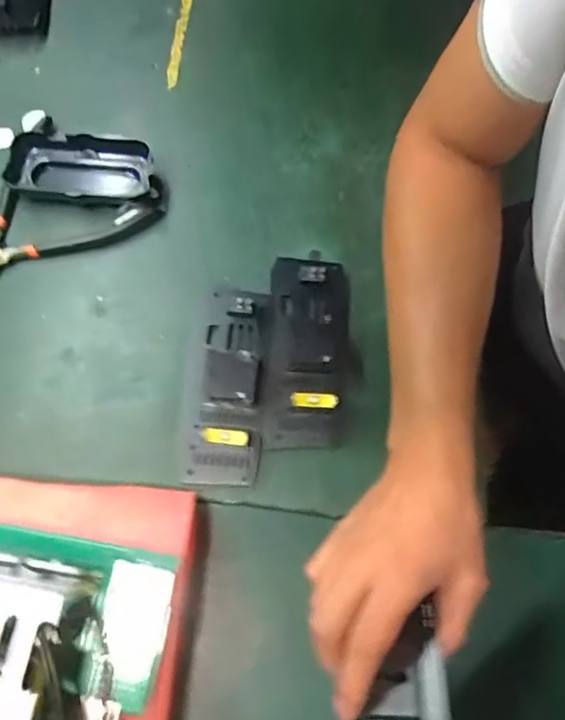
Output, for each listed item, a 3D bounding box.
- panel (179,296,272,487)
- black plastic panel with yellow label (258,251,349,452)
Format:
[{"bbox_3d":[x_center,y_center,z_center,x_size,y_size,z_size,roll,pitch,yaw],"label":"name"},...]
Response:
[{"bbox_3d":[-0.039,0.014,0.380,0.051,0.028,0.140,5,73,0],"label":"panel"},{"bbox_3d":[0.017,-0.010,0.392,0.061,0.019,0.143,4,73,0],"label":"black plastic panel with yellow label"}]

